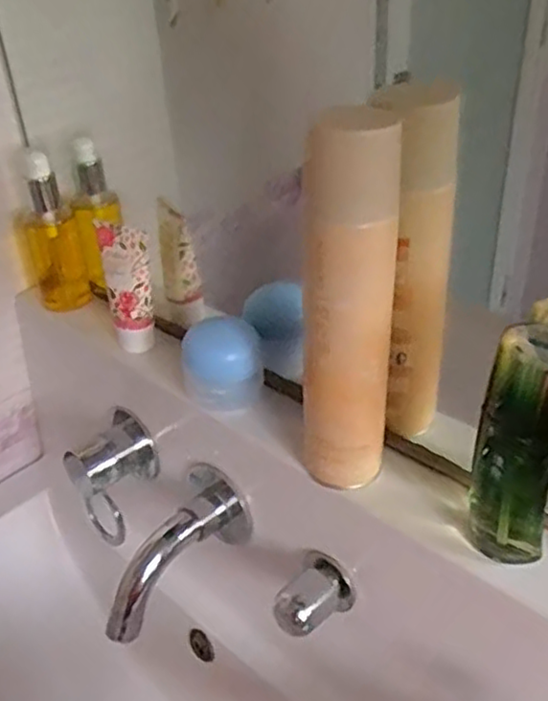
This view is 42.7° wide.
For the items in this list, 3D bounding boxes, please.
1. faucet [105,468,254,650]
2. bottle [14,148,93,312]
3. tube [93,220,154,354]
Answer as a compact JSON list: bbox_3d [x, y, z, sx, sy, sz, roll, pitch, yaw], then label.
[{"bbox_3d":[-0.076,0.152,0.528,0.063,0.049,0.141,24,58,35],"label":"faucet"},{"bbox_3d":[-0.199,-0.105,0.623,0.049,0.139,0.044,-15,35,-17],"label":"bottle"},{"bbox_3d":[-0.114,-0.048,0.557,0.035,0.101,0.030,-9,34,-8],"label":"tube"}]

